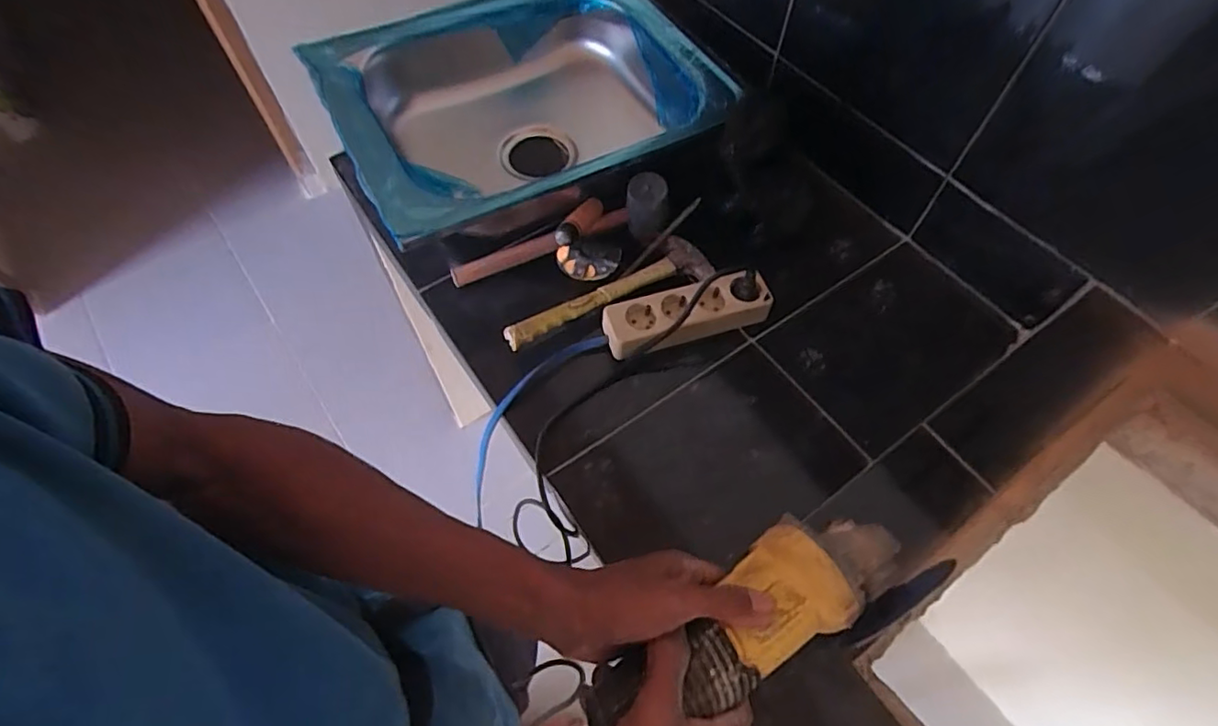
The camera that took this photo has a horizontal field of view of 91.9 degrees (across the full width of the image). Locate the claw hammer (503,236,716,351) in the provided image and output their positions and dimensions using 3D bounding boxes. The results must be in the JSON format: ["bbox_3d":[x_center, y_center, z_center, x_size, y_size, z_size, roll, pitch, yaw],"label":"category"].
[{"bbox_3d":[-0.003,-0.093,0.714,0.271,0.031,0.075,-23,63,-14],"label":"claw hammer"}]

